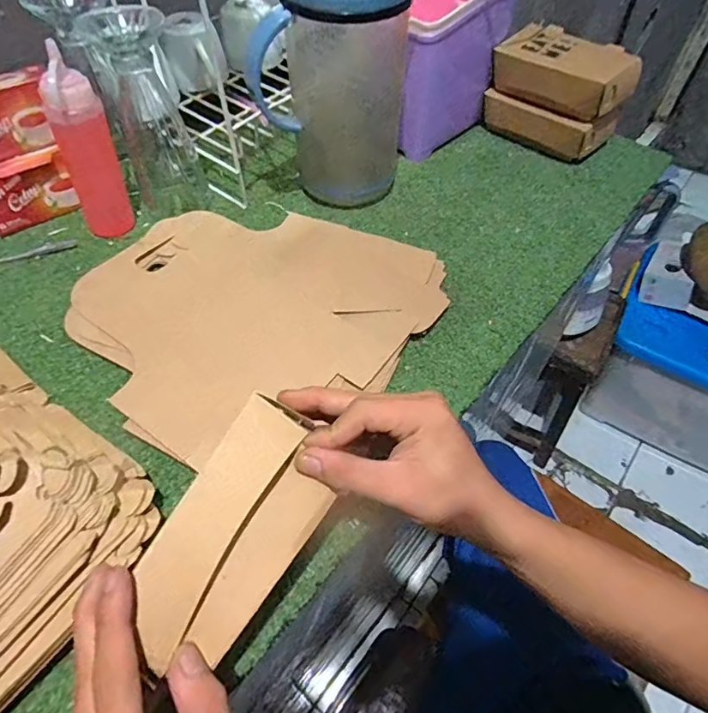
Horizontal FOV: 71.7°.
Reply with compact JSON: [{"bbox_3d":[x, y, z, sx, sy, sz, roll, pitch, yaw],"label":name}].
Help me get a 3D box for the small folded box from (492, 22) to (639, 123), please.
[{"bbox_3d":[0.257,-0.354,0.603,0.094,0.055,0.152,-37,63,-26],"label":"small folded box"}]

